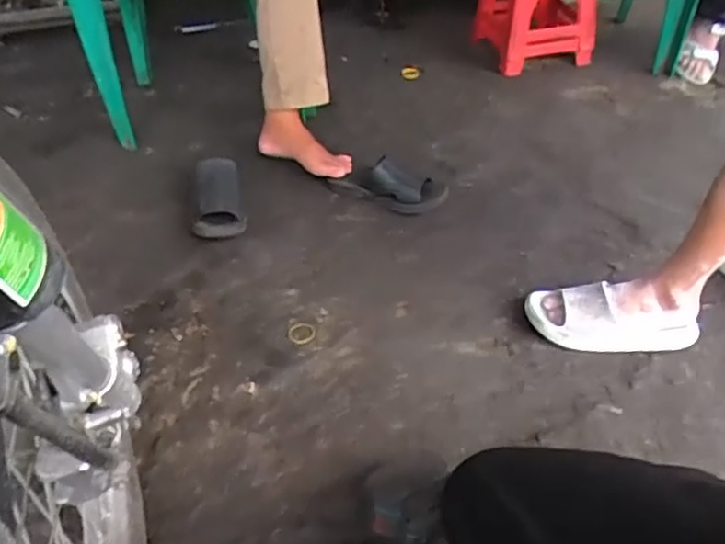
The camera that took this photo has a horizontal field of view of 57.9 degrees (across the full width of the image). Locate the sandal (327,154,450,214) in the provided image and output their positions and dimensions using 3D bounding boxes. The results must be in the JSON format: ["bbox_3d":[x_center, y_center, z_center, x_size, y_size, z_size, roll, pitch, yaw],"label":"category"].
[{"bbox_3d":[0.045,-0.192,1.370,0.255,0.079,0.115,25,48,26],"label":"sandal"}]

